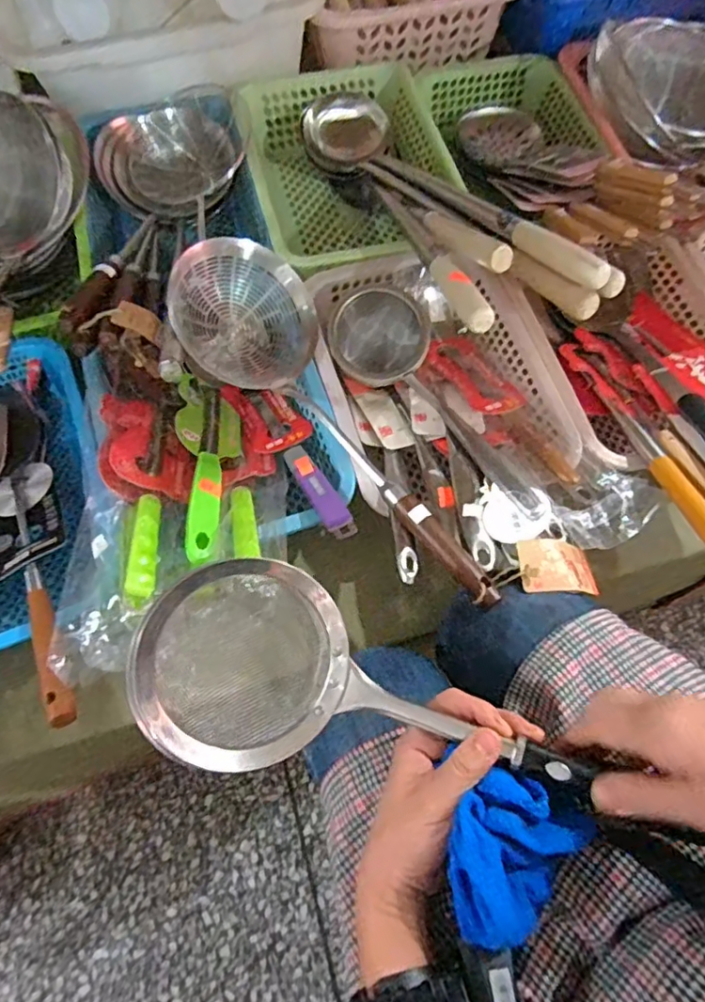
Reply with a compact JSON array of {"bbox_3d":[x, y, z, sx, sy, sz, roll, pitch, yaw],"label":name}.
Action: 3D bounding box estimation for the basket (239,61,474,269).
[{"bbox_3d":[-0.008,-0.418,0.771,0.241,0.086,0.343,-13,66,-7],"label":"basket"}]

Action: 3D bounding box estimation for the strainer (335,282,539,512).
[{"bbox_3d":[0.082,-0.097,0.586,0.094,0.077,0.300,-30,69,-14],"label":"strainer"}]

